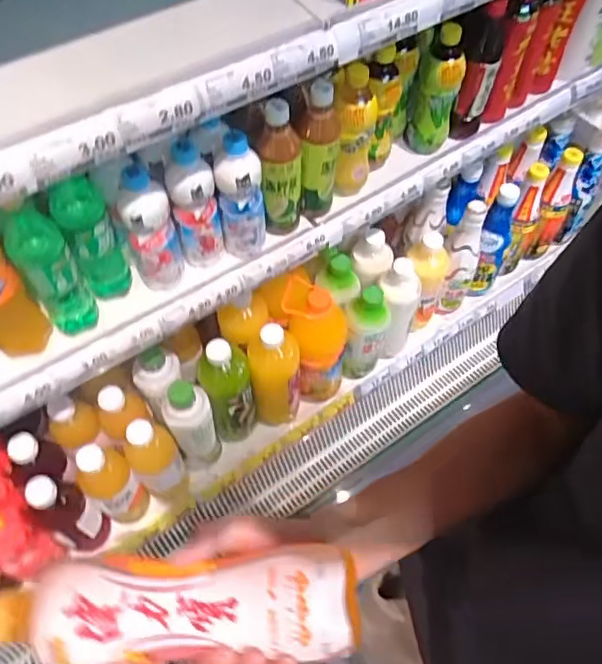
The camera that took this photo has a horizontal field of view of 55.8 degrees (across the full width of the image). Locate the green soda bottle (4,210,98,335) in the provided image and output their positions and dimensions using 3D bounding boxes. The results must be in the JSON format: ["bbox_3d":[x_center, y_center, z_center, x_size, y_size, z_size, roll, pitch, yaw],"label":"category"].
[{"bbox_3d":[-0.303,-0.062,0.706,0.059,0.186,0.058,-28,62,-16],"label":"green soda bottle"}]

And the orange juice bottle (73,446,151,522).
[{"bbox_3d":[-0.312,0.258,0.946,0.077,0.213,0.076,0,58,0],"label":"orange juice bottle"}]

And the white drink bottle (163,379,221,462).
[{"bbox_3d":[-0.185,0.150,0.961,0.074,0.248,0.061,-27,62,-16],"label":"white drink bottle"}]

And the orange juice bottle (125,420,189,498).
[{"bbox_3d":[-0.244,0.217,0.956,0.080,0.220,0.069,-27,62,-16],"label":"orange juice bottle"}]

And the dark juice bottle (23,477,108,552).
[{"bbox_3d":[-0.367,0.293,0.905,0.071,0.228,0.060,-39,65,-21],"label":"dark juice bottle"}]

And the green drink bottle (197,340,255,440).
[{"bbox_3d":[-0.128,0.109,1.009,0.081,0.274,0.080,0,58,0],"label":"green drink bottle"}]

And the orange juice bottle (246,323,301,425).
[{"bbox_3d":[-0.047,0.076,1.031,0.088,0.261,0.081,-4,58,-2],"label":"orange juice bottle"}]

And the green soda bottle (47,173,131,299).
[{"bbox_3d":[-0.265,-0.112,0.733,0.059,0.171,0.065,-24,61,-14],"label":"green soda bottle"}]

